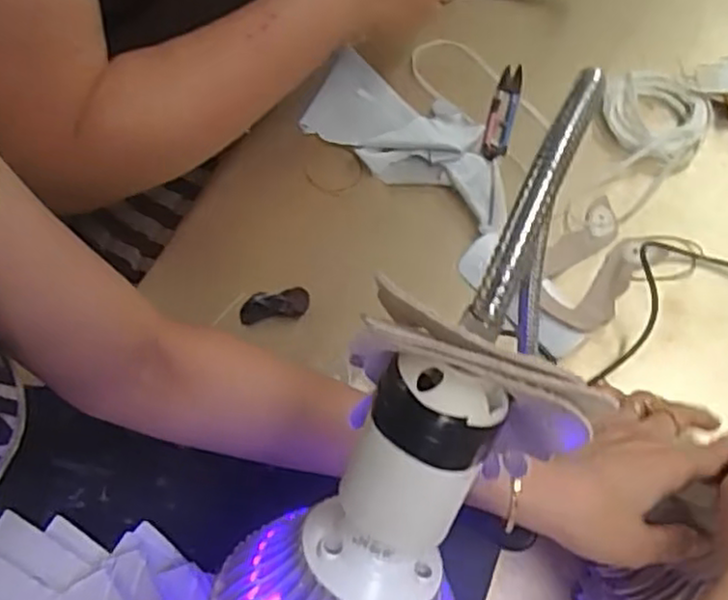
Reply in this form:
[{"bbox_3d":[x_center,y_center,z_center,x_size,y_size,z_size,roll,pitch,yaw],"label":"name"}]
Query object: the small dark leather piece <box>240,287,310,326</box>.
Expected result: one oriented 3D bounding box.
[{"bbox_3d":[-0.064,0.004,0.501,0.049,0.007,0.021,-12,65,-4],"label":"small dark leather piece"}]

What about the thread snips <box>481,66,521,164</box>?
[{"bbox_3d":[0.113,-0.153,0.572,0.020,0.011,0.098,12,66,7],"label":"thread snips"}]

